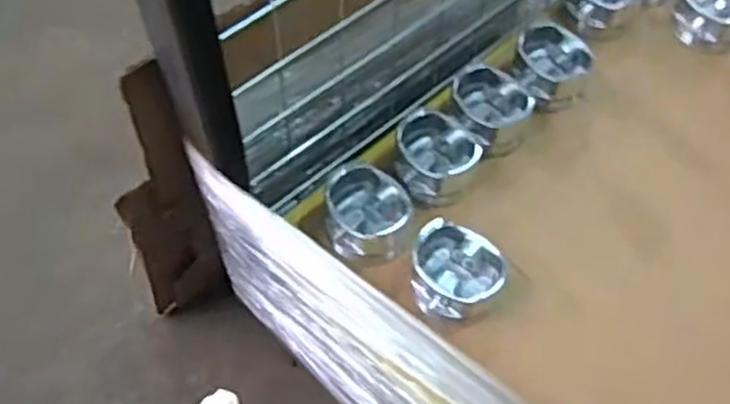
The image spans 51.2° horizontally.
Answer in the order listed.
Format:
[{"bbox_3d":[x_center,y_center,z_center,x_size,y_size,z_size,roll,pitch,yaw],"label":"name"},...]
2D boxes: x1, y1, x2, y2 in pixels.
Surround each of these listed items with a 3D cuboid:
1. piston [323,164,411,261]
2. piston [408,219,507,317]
[{"bbox_3d":[0.001,0.005,0.670,0.069,0.048,0.084,-9,60,-7],"label":"piston"},{"bbox_3d":[0.076,0.063,0.639,0.074,0.054,0.070,1,59,-1],"label":"piston"}]

